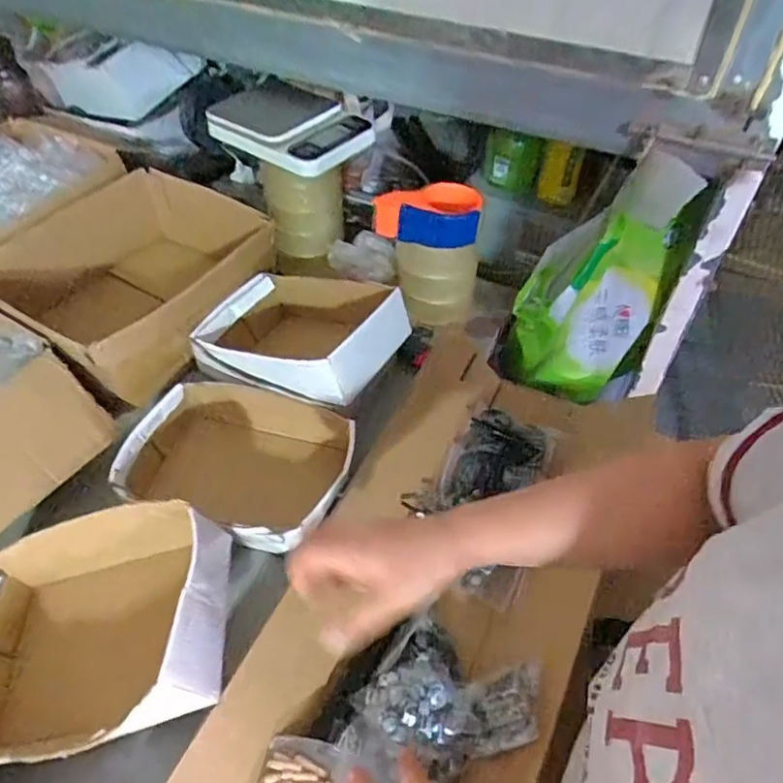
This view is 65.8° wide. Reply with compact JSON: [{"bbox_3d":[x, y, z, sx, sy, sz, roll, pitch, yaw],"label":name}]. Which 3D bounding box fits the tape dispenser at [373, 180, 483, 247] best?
[{"bbox_3d":[0.050,-0.240,0.810,0.139,0.052,0.073,7,49,5],"label":"tape dispenser"}]

